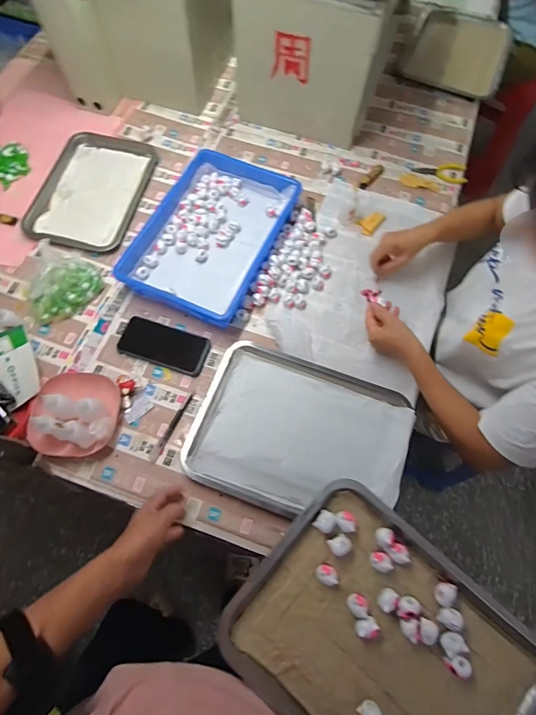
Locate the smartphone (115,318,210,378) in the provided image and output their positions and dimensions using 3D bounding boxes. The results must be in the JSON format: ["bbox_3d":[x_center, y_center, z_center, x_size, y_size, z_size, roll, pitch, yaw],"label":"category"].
[{"bbox_3d":[-0.196,-0.023,0.728,0.165,0.007,0.078,17,72,3],"label":"smartphone"}]

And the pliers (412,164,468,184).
[{"bbox_3d":[0.404,-0.439,0.897,0.121,0.010,0.053,13,71,2],"label":"pliers"}]

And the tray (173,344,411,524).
[{"bbox_3d":[0.056,0.130,0.669,0.349,0.041,0.264,20,72,4],"label":"tray"}]

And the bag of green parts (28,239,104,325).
[{"bbox_3d":[-0.393,-0.145,0.748,0.130,0.045,0.159,0,72,-2],"label":"bag of green parts"}]

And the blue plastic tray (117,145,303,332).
[{"bbox_3d":[-0.106,-0.253,0.777,0.239,0.058,0.372,24,72,5],"label":"blue plastic tray"}]

